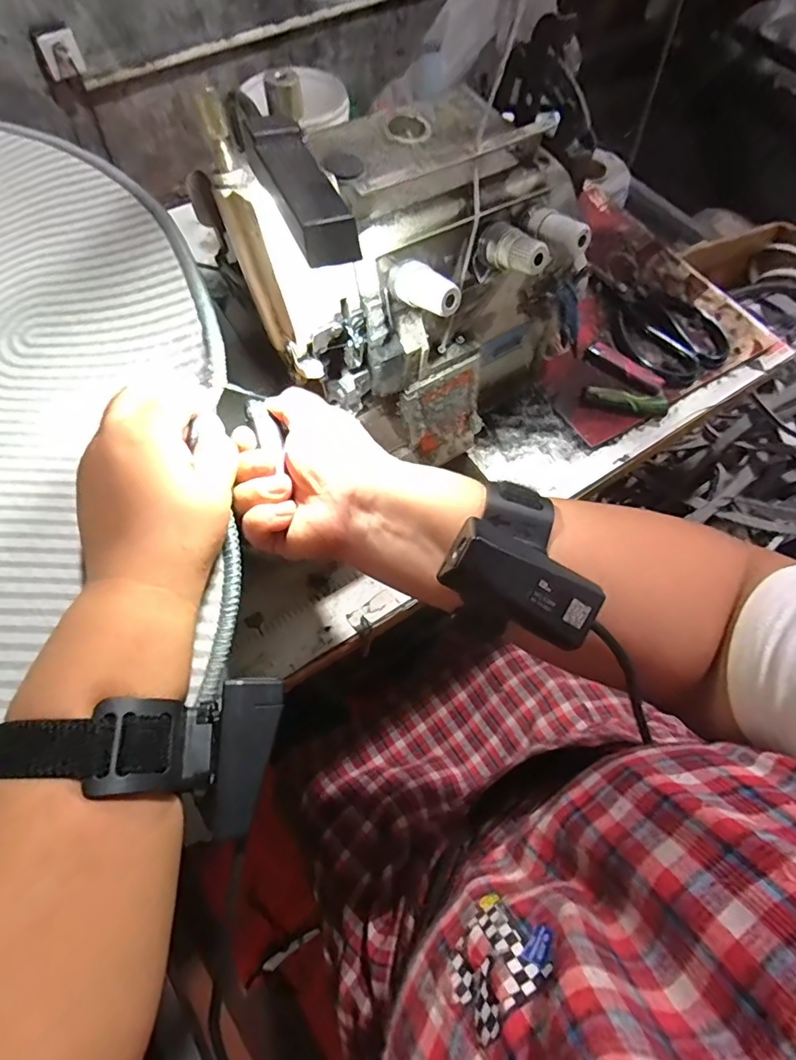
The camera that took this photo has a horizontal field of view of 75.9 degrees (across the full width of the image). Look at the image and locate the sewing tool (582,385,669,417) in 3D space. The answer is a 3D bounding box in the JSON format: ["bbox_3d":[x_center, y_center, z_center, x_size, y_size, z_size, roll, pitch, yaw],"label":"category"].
[{"bbox_3d":[0.219,-0.124,0.489,0.078,0.014,0.018,13,64,4],"label":"sewing tool"}]

